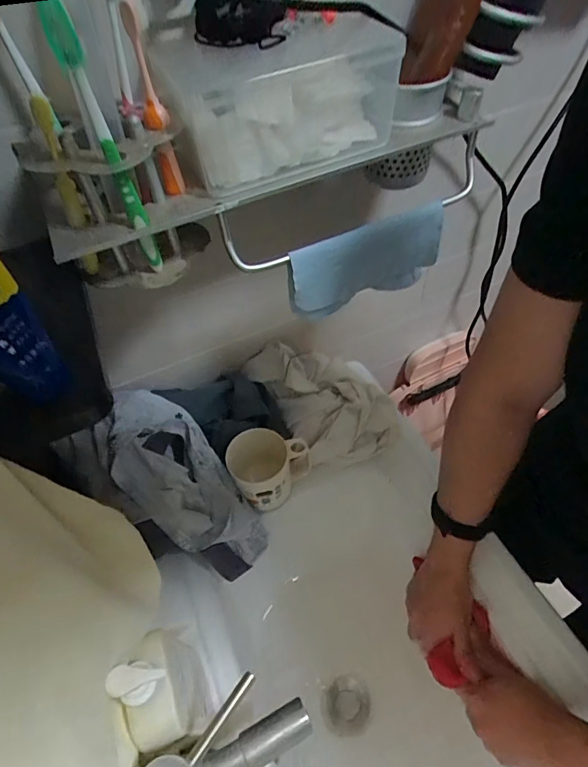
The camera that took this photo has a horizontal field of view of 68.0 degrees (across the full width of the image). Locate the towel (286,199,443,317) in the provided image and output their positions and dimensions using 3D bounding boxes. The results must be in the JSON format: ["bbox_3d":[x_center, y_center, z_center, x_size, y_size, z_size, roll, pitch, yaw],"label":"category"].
[{"bbox_3d":[0.070,-0.116,0.427,0.155,0.085,0.015,-18,52,-9],"label":"towel"}]

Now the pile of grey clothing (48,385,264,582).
[{"bbox_3d":[-0.136,0.126,0.539,0.290,0.052,0.151,46,57,-18],"label":"pile of grey clothing"}]

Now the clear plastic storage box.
[{"bbox_3d":[-0.009,-0.228,0.343,0.174,0.097,0.076,-17,52,-9],"label":"clear plastic storage box"}]

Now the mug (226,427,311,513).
[{"bbox_3d":[-0.031,0.119,0.601,0.108,0.101,0.077,-8,51,-2],"label":"mug"}]

